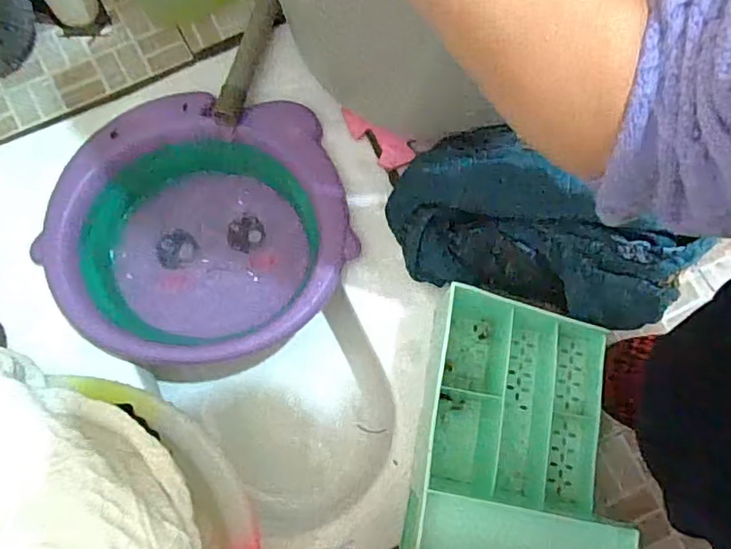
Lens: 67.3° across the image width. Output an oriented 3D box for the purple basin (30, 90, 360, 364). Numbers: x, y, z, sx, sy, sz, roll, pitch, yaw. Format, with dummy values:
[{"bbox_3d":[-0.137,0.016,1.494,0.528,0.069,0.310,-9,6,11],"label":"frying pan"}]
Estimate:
[{"bbox_3d":[-0.170,-0.050,0.583,0.286,0.085,0.276,0,77,0],"label":"purple basin"}]

